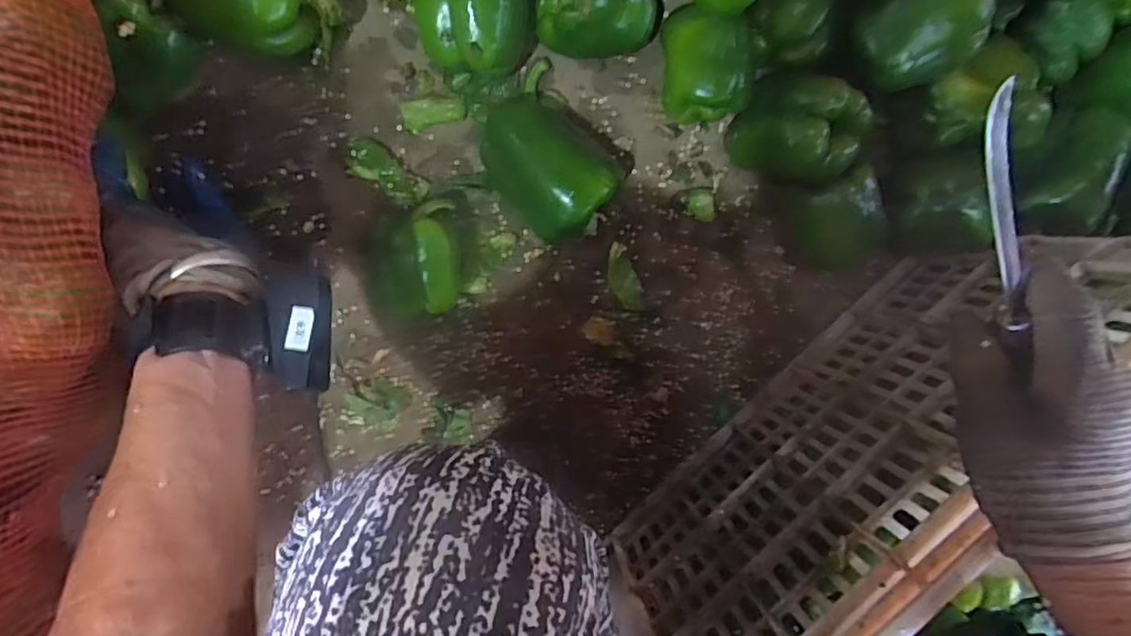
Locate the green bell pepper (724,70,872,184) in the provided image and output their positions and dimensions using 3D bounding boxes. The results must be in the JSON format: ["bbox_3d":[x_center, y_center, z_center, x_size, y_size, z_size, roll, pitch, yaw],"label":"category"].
[{"bbox_3d":[0.193,-0.155,0.507,0.093,0.100,0.083,27,94,-8],"label":"green bell pepper"}]

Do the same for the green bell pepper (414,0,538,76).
[{"bbox_3d":[-0.067,-0.235,0.472,0.092,0.084,0.084,-1,98,-5],"label":"green bell pepper"}]

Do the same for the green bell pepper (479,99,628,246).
[{"bbox_3d":[-0.017,-0.127,0.497,0.085,0.081,0.115,-42,99,1],"label":"green bell pepper"}]

